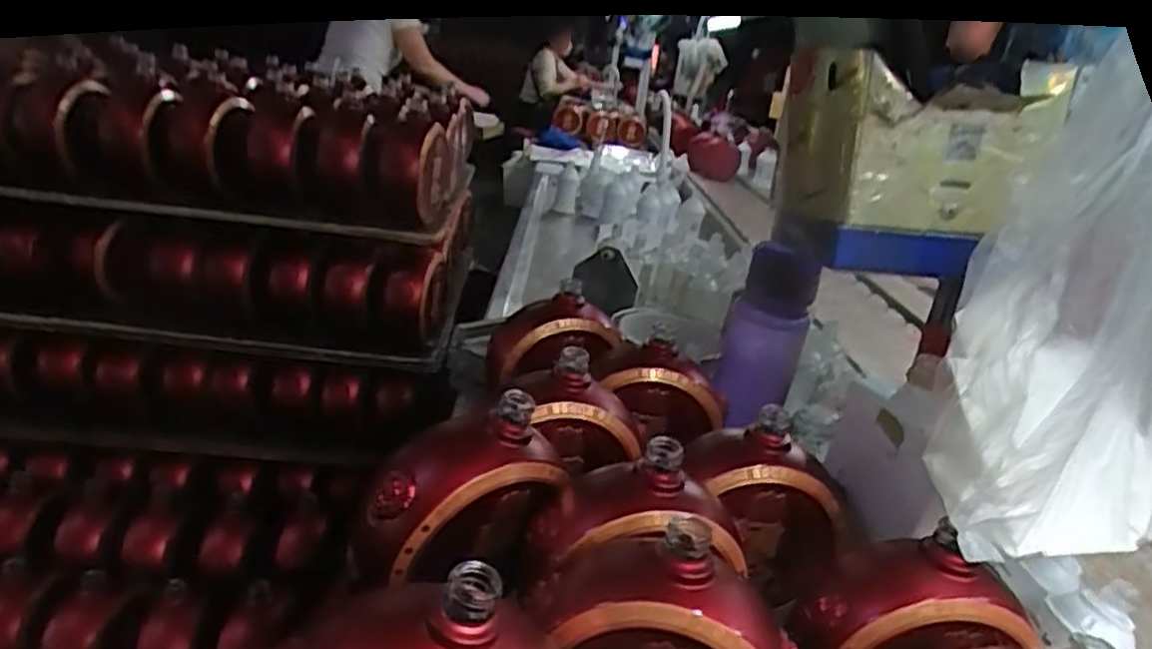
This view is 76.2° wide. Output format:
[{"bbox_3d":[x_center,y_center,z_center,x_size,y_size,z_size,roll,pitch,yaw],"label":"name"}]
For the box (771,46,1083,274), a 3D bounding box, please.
[{"bbox_3d":[0.219,-0.110,0.505,0.133,0.132,0.110,3,21,-13],"label":"box"}]

